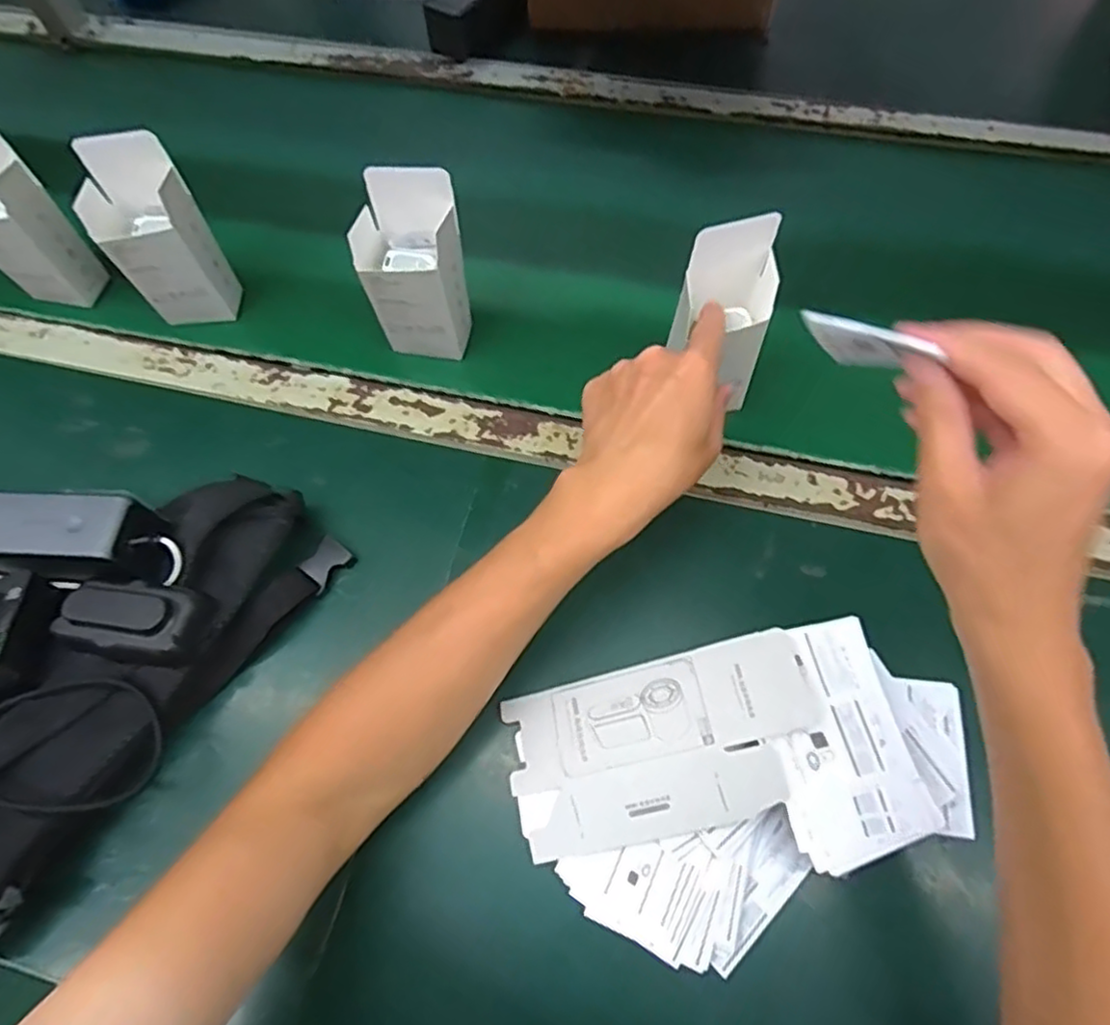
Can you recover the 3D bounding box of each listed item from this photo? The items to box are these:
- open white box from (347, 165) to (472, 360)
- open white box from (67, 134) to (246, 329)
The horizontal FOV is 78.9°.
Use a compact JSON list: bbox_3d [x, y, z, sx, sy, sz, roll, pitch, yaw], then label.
[{"bbox_3d":[-0.109,-0.190,0.532,0.076,0.145,0.049,0,64,4],"label":"open white box"},{"bbox_3d":[-0.330,-0.227,0.561,0.077,0.152,0.045,-11,68,-2],"label":"open white box"}]

